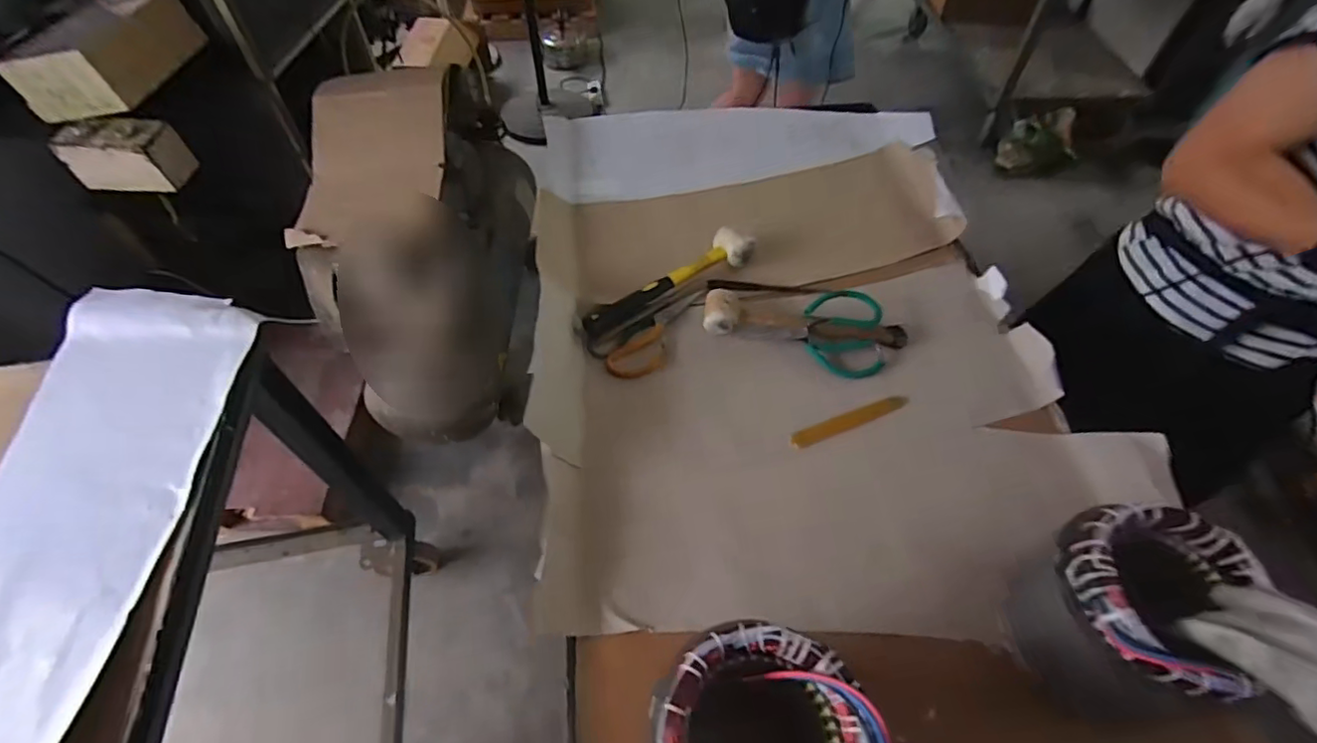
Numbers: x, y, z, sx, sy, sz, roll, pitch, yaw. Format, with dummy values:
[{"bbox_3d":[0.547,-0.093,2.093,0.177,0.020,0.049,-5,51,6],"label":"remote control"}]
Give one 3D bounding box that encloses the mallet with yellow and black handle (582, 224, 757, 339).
[{"bbox_3d":[0.017,-0.118,0.805,0.273,0.046,0.074,-35,61,-24],"label":"mallet with yellow and black handle"}]

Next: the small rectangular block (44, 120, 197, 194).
[{"bbox_3d":[-1.029,-0.413,1.114,0.184,0.109,0.105,1,53,0],"label":"small rectangular block"}]

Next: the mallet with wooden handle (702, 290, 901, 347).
[{"bbox_3d":[0.191,-0.060,0.759,0.261,0.041,0.054,8,54,6],"label":"mallet with wooden handle"}]

